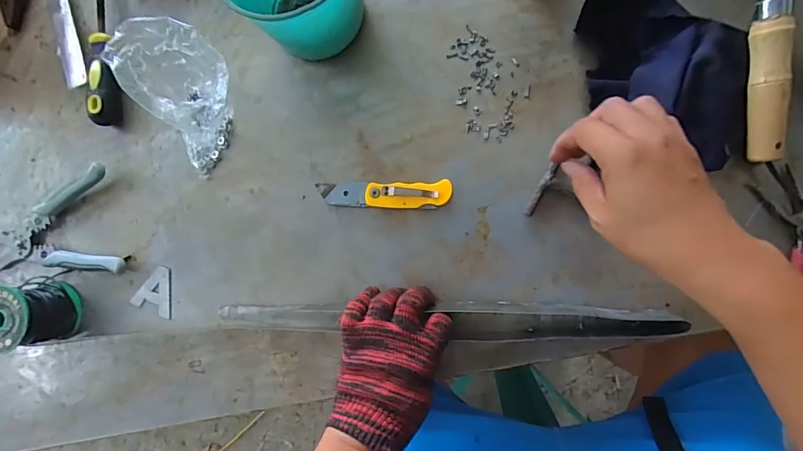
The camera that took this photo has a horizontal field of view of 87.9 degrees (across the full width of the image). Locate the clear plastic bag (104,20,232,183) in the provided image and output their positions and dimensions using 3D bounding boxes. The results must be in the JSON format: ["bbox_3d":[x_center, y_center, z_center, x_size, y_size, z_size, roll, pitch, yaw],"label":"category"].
[{"bbox_3d":[-0.206,-0.122,0.415,0.095,0.134,0.114,-2,86,8],"label":"clear plastic bag"}]

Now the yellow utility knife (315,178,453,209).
[{"bbox_3d":[-0.020,-0.032,0.441,0.142,0.015,0.029,0,86,8],"label":"yellow utility knife"}]

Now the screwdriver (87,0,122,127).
[{"bbox_3d":[-0.355,-0.239,0.494,0.027,0.032,0.240,-5,86,8],"label":"screwdriver"}]

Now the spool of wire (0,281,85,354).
[{"bbox_3d":[-0.410,0.099,0.458,0.060,0.070,0.065,-1,86,8],"label":"spool of wire"}]

